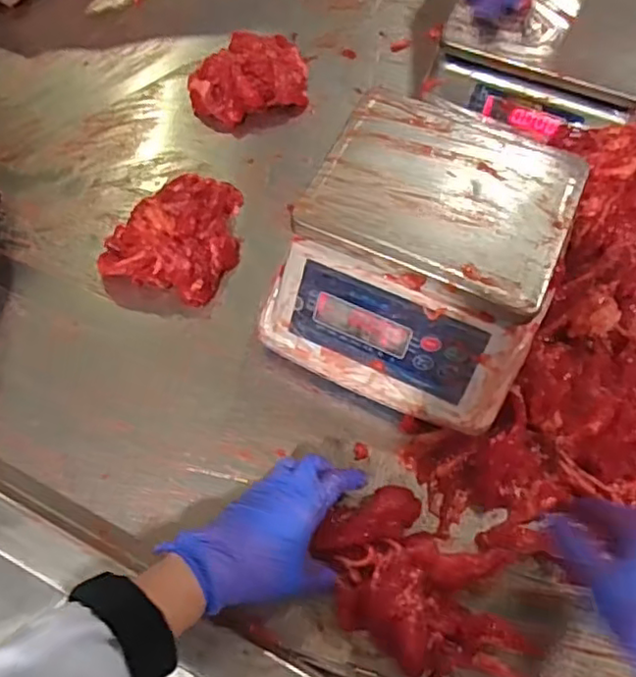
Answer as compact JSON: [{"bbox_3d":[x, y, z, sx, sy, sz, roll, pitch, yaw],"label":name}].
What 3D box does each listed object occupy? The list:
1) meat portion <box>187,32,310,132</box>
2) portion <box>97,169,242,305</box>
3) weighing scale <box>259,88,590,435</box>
[{"bbox_3d":[-0.085,-0.317,0.756,0.142,0.053,0.102,-21,65,-7],"label":"meat portion"},{"bbox_3d":[-0.149,-0.115,0.665,0.129,0.045,0.147,16,66,11],"label":"portion"},{"bbox_3d":[0.090,-0.071,0.575,0.227,0.141,0.245,23,68,12],"label":"weighing scale"}]

